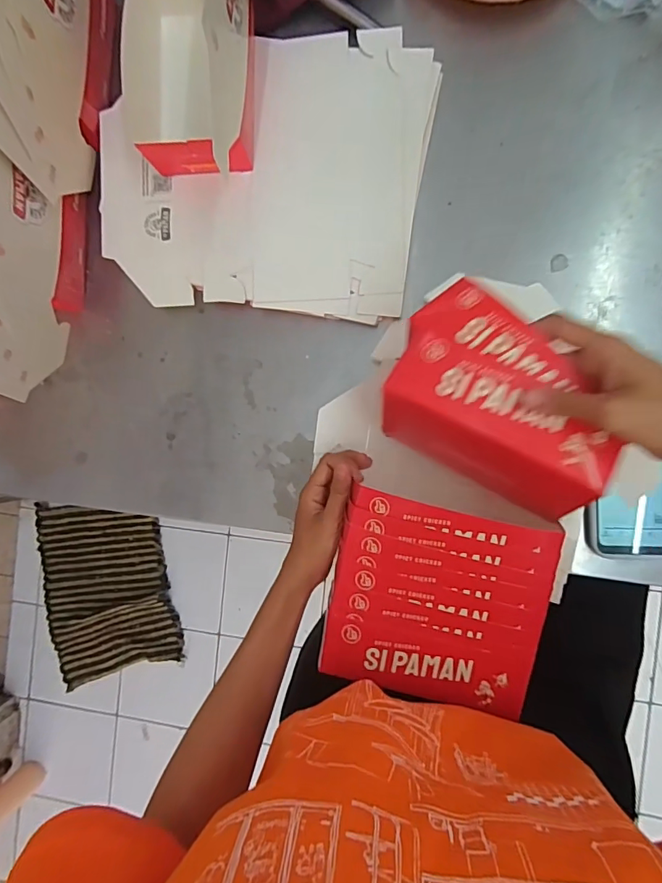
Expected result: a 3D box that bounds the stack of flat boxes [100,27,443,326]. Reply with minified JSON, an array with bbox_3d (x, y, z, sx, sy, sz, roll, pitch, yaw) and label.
[{"bbox_3d":[-0.079,-0.295,0.520,0.355,0.027,0.292,7,92,7],"label":"stack of flat boxes"}]

